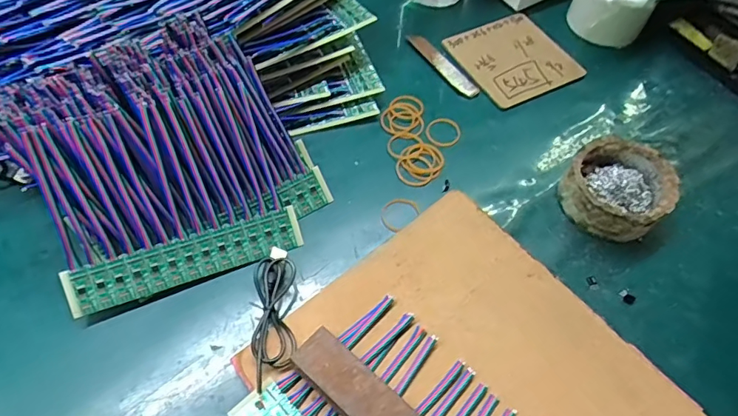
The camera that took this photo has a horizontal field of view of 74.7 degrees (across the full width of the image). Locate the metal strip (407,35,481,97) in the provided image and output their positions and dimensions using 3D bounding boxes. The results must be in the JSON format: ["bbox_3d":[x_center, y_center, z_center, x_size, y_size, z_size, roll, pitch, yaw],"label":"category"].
[{"bbox_3d":[0.076,-0.151,0.505,0.020,0.006,0.105,-27,63,-17],"label":"metal strip"}]

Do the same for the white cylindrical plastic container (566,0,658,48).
[{"bbox_3d":[0.272,-0.229,0.540,0.083,0.044,0.088,27,59,14],"label":"white cylindrical plastic container"}]

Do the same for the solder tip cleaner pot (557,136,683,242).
[{"bbox_3d":[0.208,-0.016,0.405,0.084,0.041,0.078,1,57,-2],"label":"solder tip cleaner pot"}]

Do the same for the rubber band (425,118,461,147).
[{"bbox_3d":[0.070,-0.071,0.454,0.033,0.004,0.032,1,57,-2],"label":"rubber band"}]

